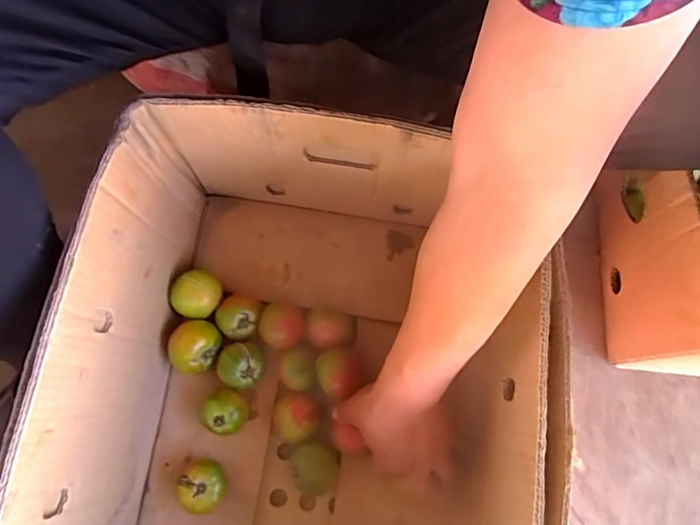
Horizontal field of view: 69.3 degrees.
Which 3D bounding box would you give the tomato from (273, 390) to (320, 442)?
[{"bbox_3d":[-0.057,0.165,0.544,0.050,0.038,0.053,-1,77,4],"label":"tomato"}]

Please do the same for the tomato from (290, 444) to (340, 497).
[{"bbox_3d":[-0.039,0.216,0.525,0.051,0.040,0.055,10,78,6],"label":"tomato"}]

